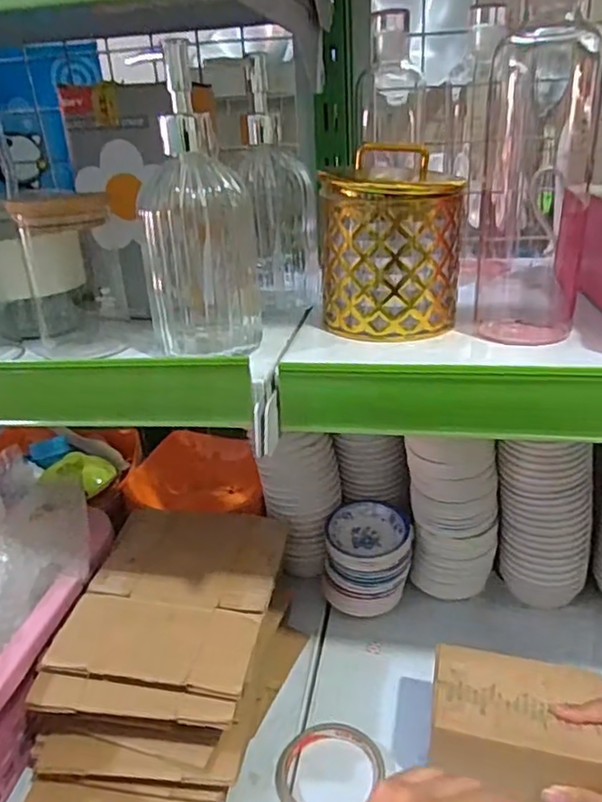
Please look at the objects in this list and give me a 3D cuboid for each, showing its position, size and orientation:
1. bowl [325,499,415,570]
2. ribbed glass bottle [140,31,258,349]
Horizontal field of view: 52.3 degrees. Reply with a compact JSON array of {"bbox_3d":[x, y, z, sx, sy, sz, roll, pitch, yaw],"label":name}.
[{"bbox_3d":[0.073,0.144,0.659,0.090,0.029,0.081,2,26,11],"label":"bowl"},{"bbox_3d":[-0.068,-0.116,0.417,0.074,0.185,0.076,-2,26,3],"label":"ribbed glass bottle"}]

